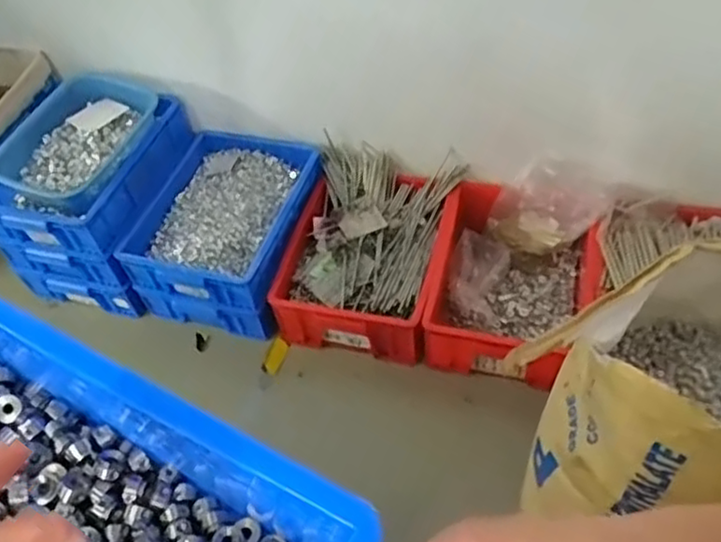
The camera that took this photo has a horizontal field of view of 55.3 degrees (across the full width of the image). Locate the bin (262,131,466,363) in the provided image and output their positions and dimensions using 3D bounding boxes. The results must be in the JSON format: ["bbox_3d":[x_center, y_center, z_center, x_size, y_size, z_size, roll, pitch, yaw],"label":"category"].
[{"bbox_3d":[0.021,-0.063,1.531,0.334,0.150,0.506,9,51,14],"label":"bin"}]

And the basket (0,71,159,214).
[{"bbox_3d":[-0.644,-0.294,1.537,0.271,0.125,0.357,7,51,12],"label":"basket"}]

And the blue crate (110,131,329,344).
[{"bbox_3d":[-0.302,-0.104,1.603,0.350,0.172,0.457,8,51,13],"label":"blue crate"}]

